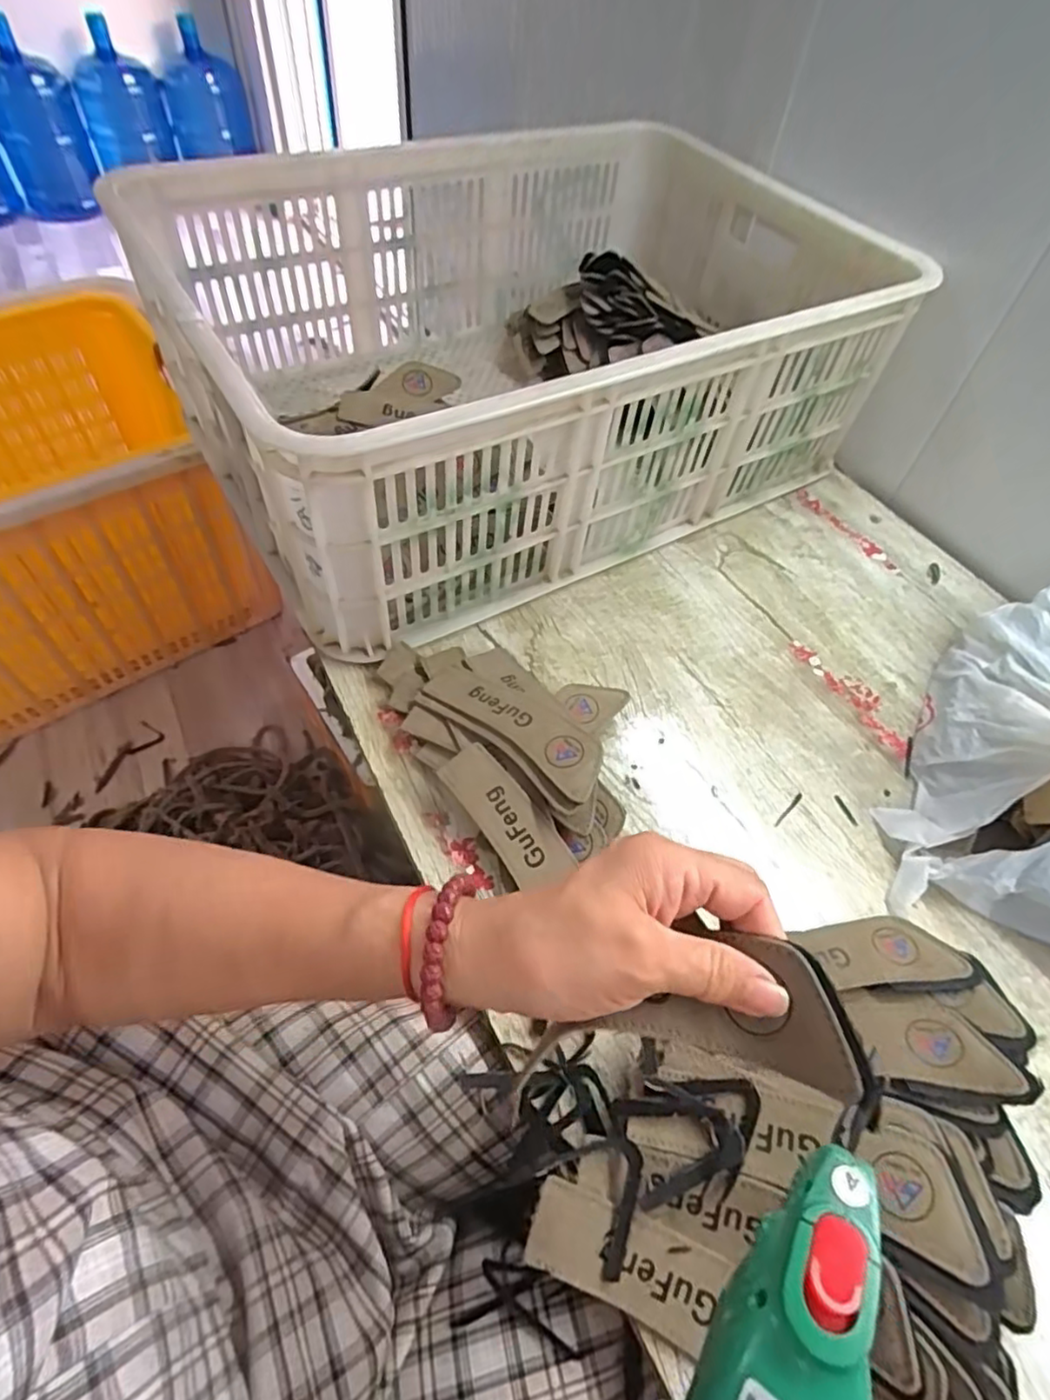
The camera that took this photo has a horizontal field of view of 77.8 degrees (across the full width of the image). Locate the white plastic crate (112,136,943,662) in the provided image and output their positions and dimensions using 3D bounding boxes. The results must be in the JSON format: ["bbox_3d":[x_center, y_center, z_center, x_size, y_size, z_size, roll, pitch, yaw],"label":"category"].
[{"bbox_3d":[0.009,-0.358,0.645,0.628,0.207,0.486,-25,60,-22],"label":"white plastic crate"}]

